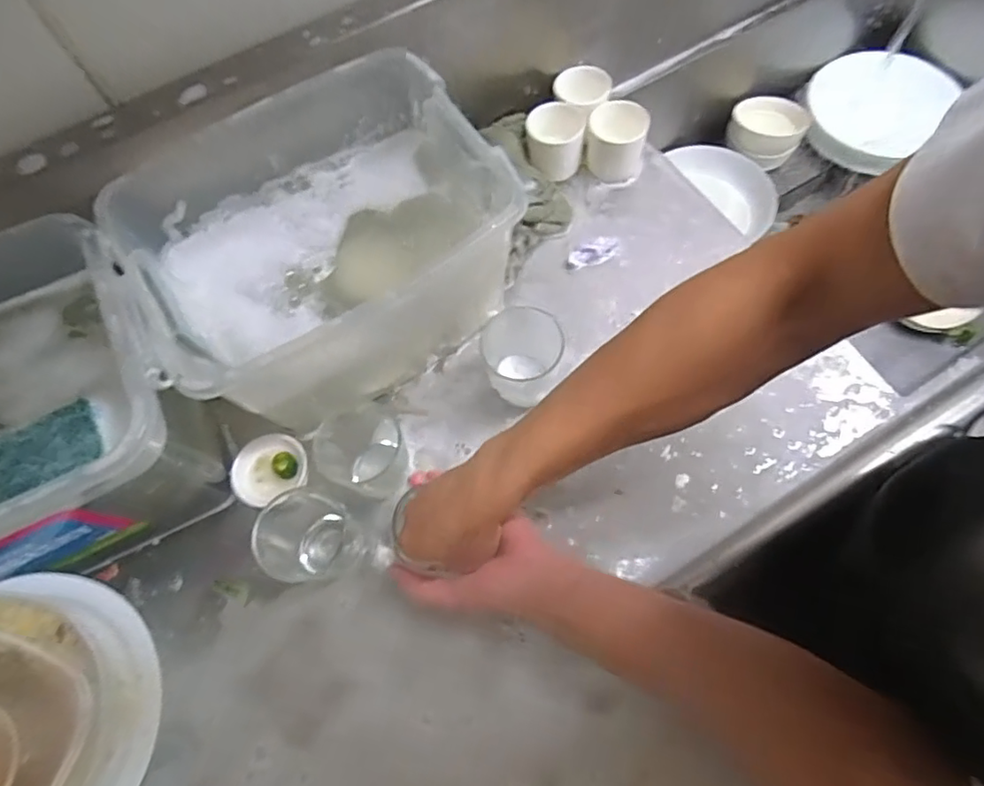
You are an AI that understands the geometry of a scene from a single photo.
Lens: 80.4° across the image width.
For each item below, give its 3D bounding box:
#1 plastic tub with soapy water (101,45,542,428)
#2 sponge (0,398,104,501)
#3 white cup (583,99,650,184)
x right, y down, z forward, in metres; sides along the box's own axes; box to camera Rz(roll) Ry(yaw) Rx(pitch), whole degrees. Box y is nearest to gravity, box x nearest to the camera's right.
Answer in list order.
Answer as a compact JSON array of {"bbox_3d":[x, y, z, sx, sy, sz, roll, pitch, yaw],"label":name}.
[{"bbox_3d":[-0.154,-0.137,0.564,0.325,0.155,0.256,-30,66,-8],"label":"plastic tub with soapy water"},{"bbox_3d":[-0.359,0.049,0.462,0.098,0.020,0.062,-23,65,-5],"label":"sponge"},{"bbox_3d":[0.145,-0.296,0.687,0.070,0.075,0.060,6,66,9],"label":"white cup"}]

